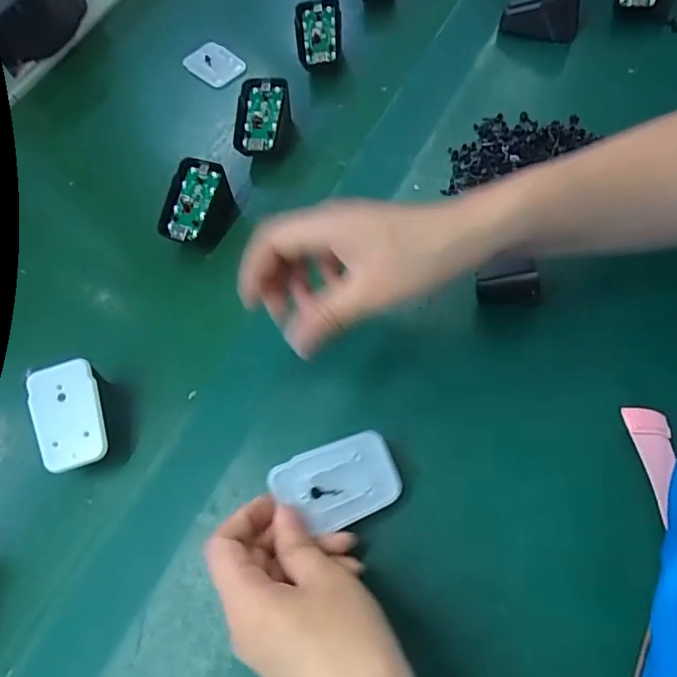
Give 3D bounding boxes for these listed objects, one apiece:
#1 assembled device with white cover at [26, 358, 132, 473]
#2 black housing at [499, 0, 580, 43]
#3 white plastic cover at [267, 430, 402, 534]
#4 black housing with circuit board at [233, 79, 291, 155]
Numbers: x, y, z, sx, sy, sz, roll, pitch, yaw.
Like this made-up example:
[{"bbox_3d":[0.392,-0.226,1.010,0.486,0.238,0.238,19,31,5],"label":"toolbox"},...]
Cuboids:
[{"bbox_3d":[-0.178,0.056,0.352,0.055,0.044,0.073,-20,76,-7],"label":"assembled device with white cover"},{"bbox_3d":[0.186,-0.303,0.466,0.065,0.045,0.036,7,64,13],"label":"black housing"},{"bbox_3d":[0.000,0.083,0.289,0.070,0.004,0.044,-18,79,-12],"label":"white plastic cover"},{"bbox_3d":[-0.068,-0.198,0.455,0.046,0.019,0.069,4,83,7],"label":"black housing with circuit board"}]

